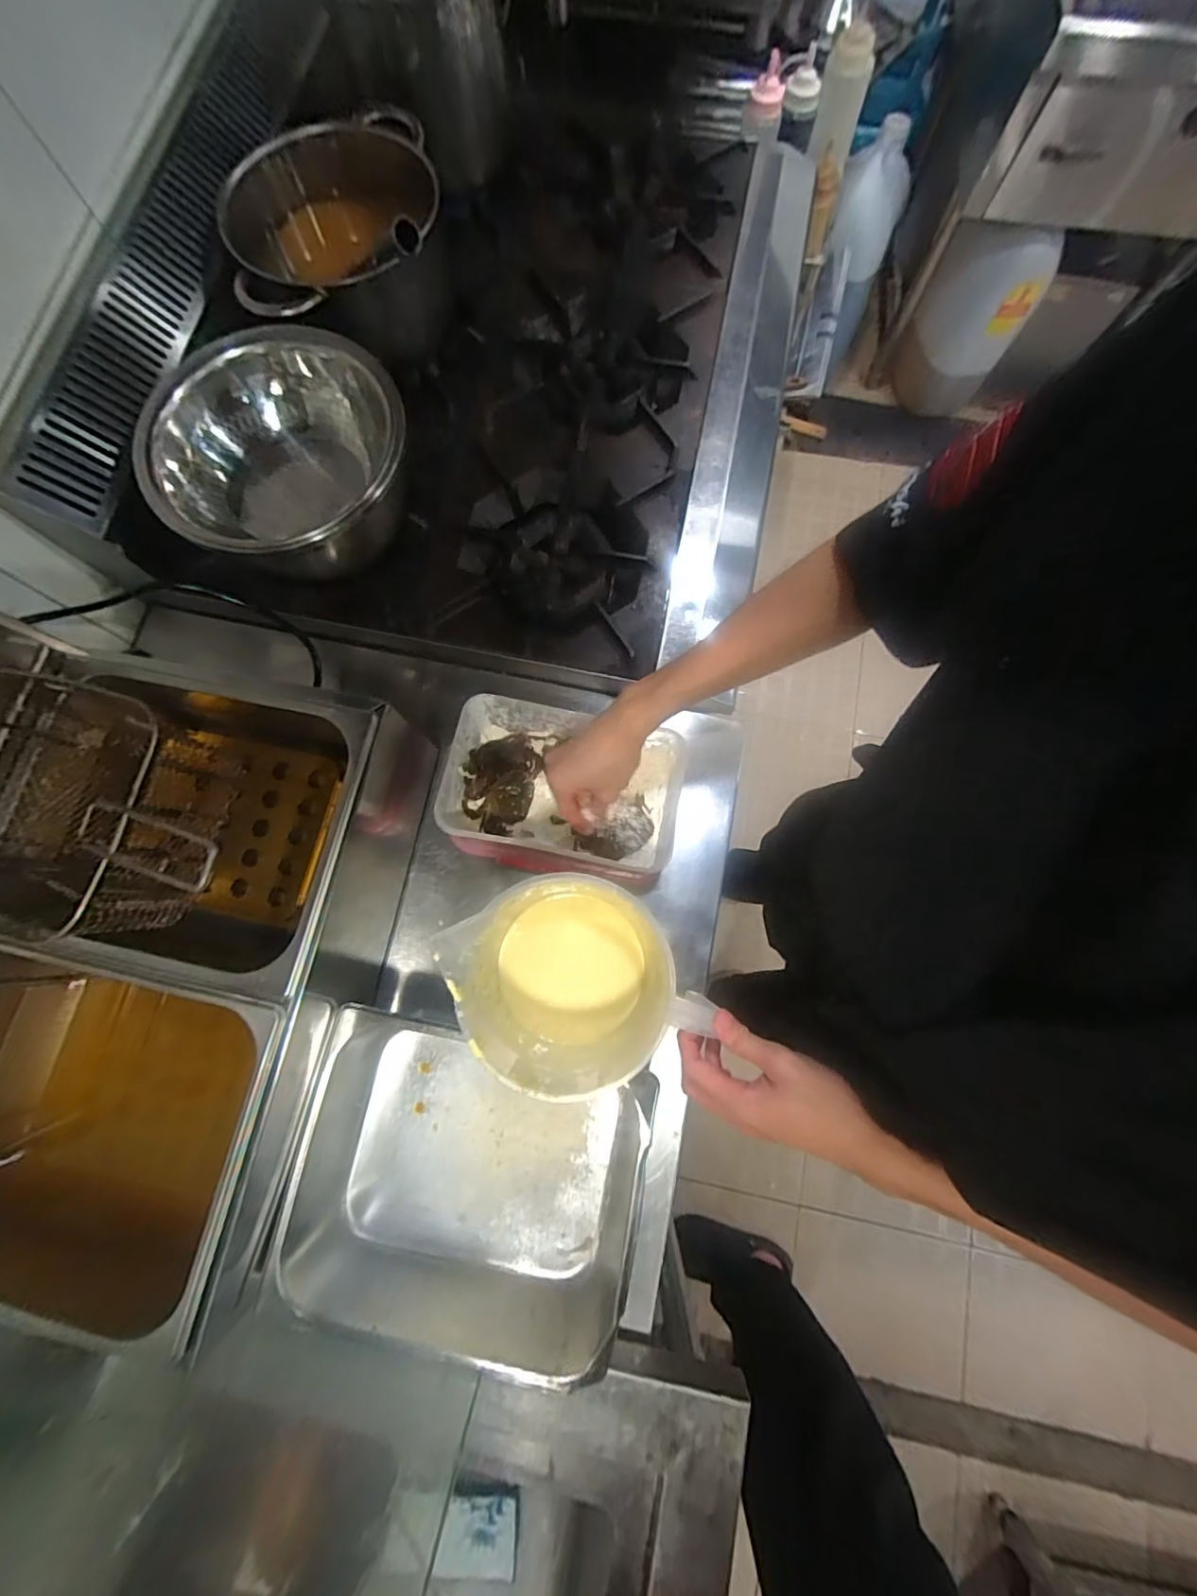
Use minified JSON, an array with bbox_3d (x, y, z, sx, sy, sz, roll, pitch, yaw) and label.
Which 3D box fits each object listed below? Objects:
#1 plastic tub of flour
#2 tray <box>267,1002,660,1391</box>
[{"bbox_3d":[-0.038,-0.014,0.603,0.257,0.072,0.159,11,78,3],"label":"plastic tub of flour"},{"bbox_3d":[-0.125,0.375,0.530,0.324,0.099,0.264,13,79,3],"label":"tray"}]

